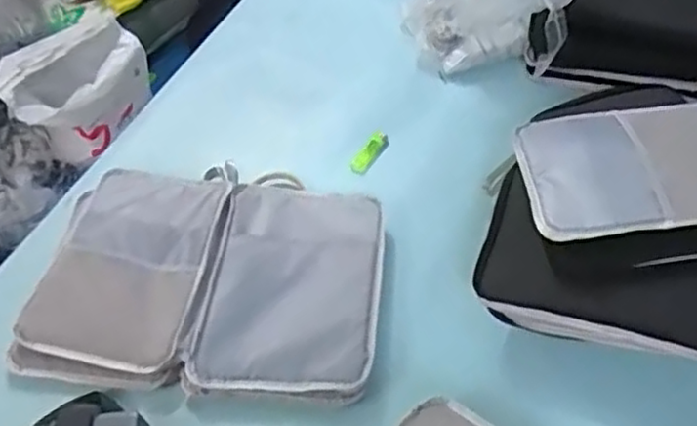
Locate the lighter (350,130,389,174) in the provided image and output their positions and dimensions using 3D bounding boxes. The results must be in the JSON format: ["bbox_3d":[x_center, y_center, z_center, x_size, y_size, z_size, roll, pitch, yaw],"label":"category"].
[{"bbox_3d":[0.032,-0.091,1.057,0.027,0.010,0.082,27,59,24],"label":"lighter"}]

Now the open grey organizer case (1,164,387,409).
[{"bbox_3d":[-0.179,0.068,0.914,0.432,0.056,0.331,3,52,8],"label":"open grey organizer case"}]

